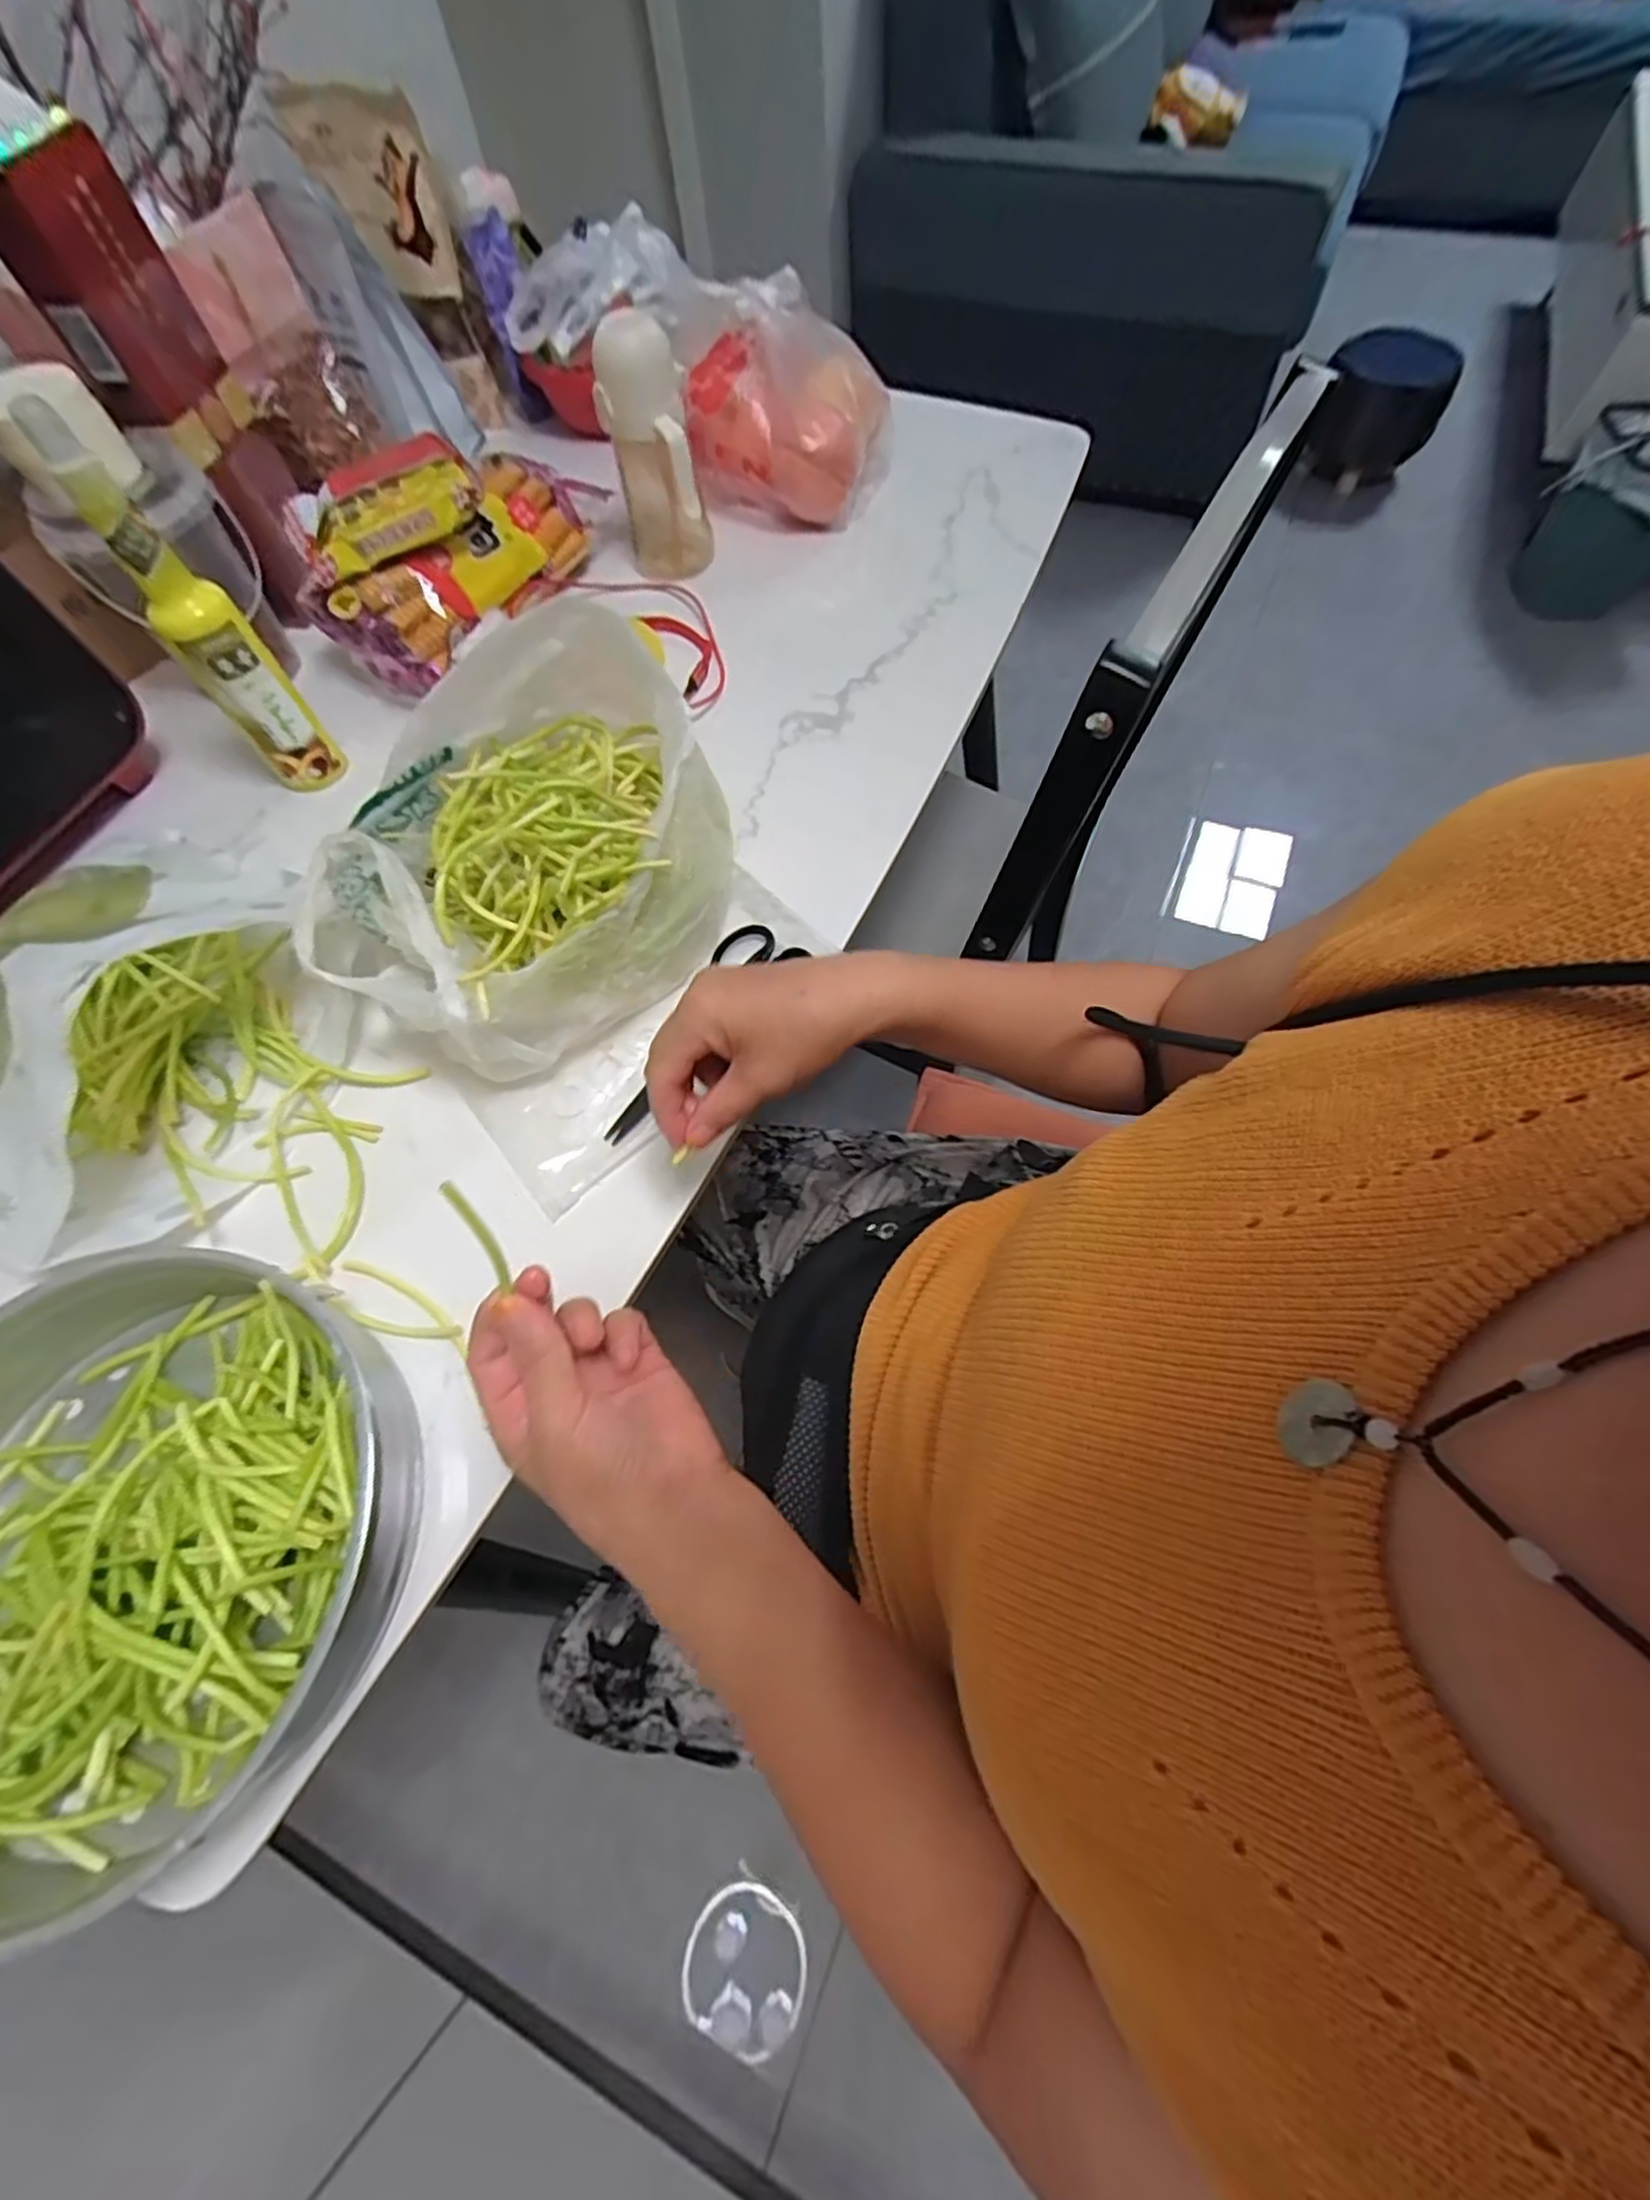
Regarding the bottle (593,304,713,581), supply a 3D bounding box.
[{"bbox_3d":[-0.142,-0.537,0.642,0.072,0.178,0.068,-15,65,-4],"label":"bottle"}]

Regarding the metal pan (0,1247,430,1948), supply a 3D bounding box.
[{"bbox_3d":[-0.336,0.212,0.355,0.238,0.073,0.252,-16,65,-4],"label":"metal pan"}]

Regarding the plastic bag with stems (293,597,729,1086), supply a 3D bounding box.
[{"bbox_3d":[-0.190,-0.162,0.482,0.221,0.132,0.268,26,69,15],"label":"plastic bag with stems"}]

